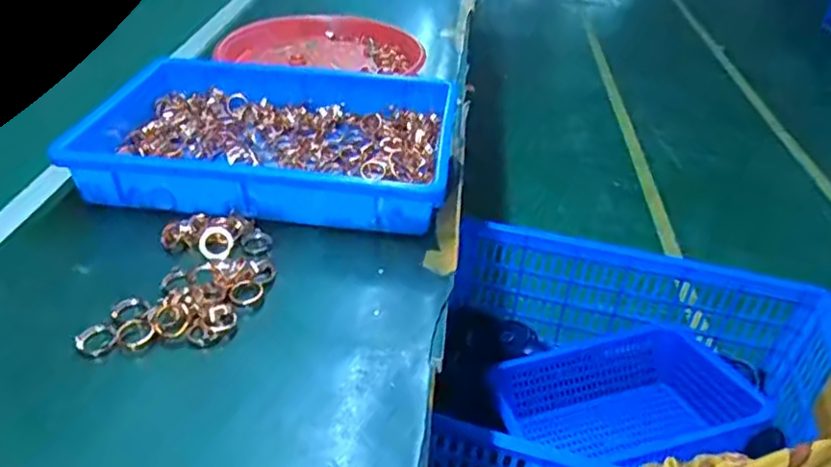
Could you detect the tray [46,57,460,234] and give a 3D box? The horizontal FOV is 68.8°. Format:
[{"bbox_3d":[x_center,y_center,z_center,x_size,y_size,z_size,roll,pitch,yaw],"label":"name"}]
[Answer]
[{"bbox_3d":[-0.153,-0.108,0.656,0.381,0.064,0.252,5,38,4],"label":"tray"}]

